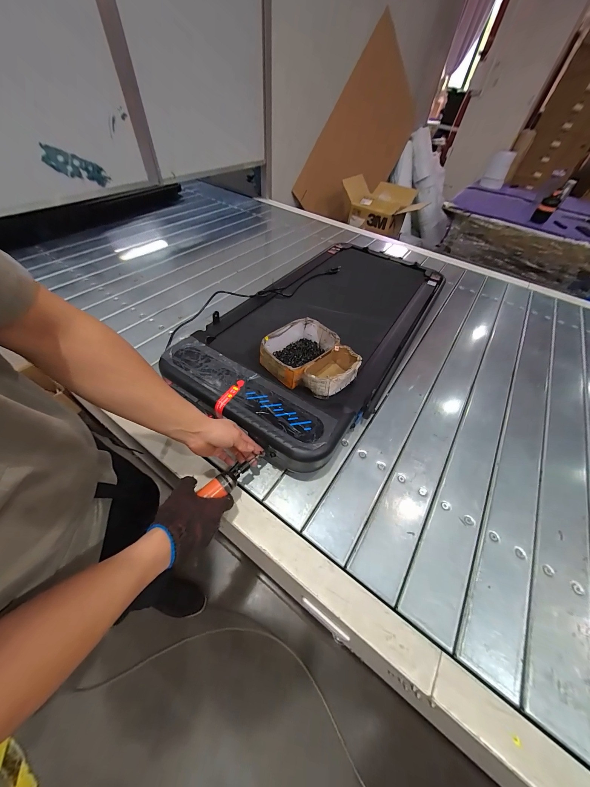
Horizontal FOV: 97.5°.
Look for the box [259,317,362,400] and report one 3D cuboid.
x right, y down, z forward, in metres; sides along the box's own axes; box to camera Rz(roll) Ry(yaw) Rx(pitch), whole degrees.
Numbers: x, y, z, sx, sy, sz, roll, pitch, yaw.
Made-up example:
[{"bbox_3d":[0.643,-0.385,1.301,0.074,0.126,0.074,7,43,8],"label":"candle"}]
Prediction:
[{"bbox_3d":[0.044,-0.095,0.664,0.230,0.078,0.198,20,50,10],"label":"box"}]

